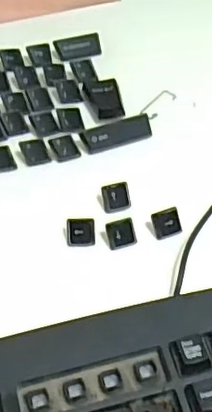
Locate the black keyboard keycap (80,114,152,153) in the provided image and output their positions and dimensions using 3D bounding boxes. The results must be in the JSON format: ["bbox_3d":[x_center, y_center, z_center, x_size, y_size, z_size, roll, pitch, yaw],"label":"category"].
[{"bbox_3d":[0.009,-0.052,0.435,0.052,0.009,0.020,-17,53,-9],"label":"black keyboard keycap"}]

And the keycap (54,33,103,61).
[{"bbox_3d":[-0.022,-0.131,0.495,0.037,0.007,0.021,-11,52,-4],"label":"keycap"}]

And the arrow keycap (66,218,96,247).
[{"bbox_3d":[-0.016,0.016,0.381,0.018,0.011,0.014,-2,52,3],"label":"arrow keycap"}]

